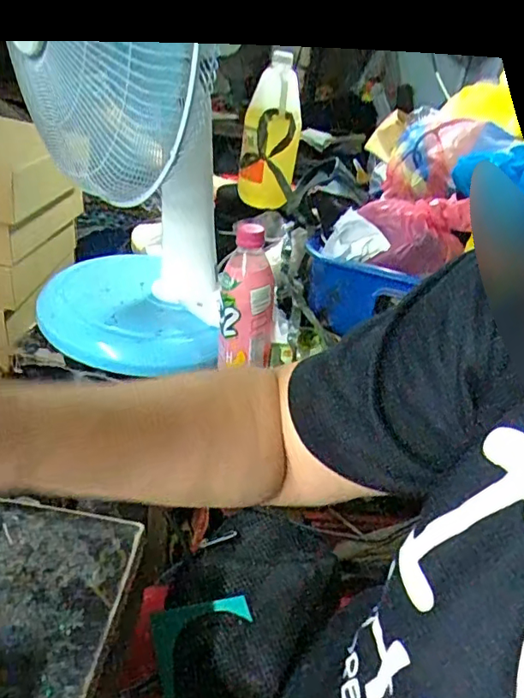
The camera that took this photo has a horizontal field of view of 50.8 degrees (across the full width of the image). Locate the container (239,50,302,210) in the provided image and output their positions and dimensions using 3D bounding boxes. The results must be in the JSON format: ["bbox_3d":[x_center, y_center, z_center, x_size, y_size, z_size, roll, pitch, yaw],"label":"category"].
[{"bbox_3d":[0.014,-0.336,0.860,0.086,0.211,0.077,9,31,-1],"label":"container"}]

